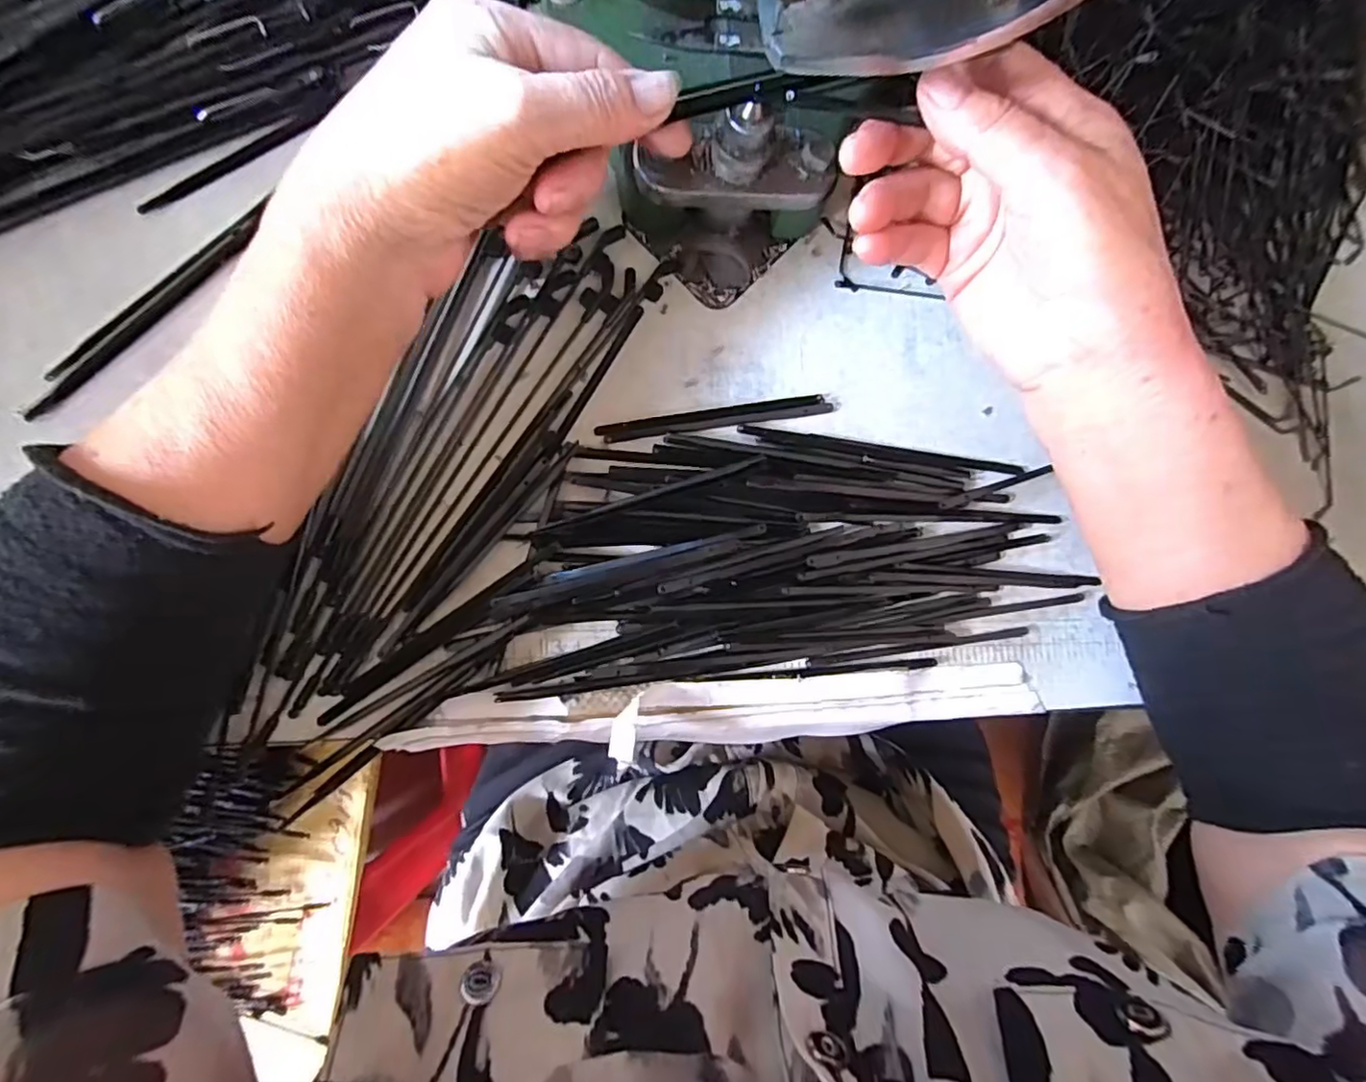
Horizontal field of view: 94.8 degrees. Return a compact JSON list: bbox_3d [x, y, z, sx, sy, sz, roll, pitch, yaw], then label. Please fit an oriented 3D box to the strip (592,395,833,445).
[{"bbox_3d":[0.015,-0.053,0.269,0.100,0.004,0.009,-9,85,-7],"label":"strip"}]

